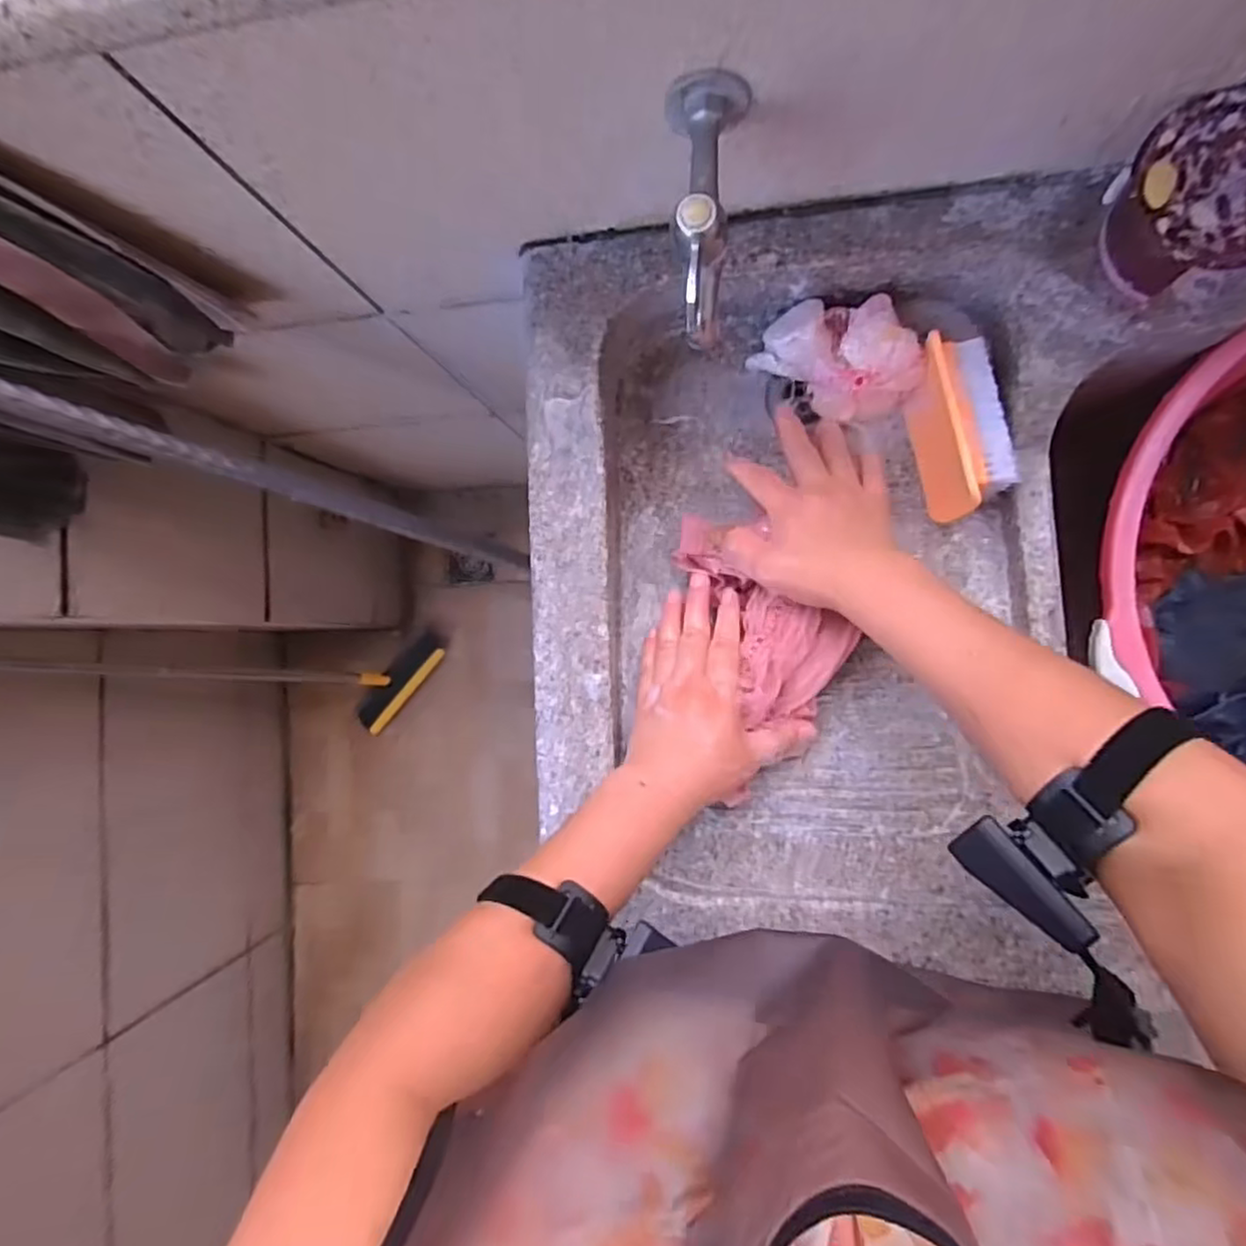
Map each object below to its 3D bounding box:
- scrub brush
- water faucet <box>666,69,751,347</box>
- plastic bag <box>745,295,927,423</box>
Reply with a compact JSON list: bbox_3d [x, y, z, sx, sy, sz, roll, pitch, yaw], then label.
[{"bbox_3d":[0.255,-0.147,0.522,0.050,0.062,0.128,-11,88,8],"label":"scrub brush"},{"bbox_3d":[0.049,-0.236,0.381,0.044,0.071,0.133,-2,89,8],"label":"water faucet"},{"bbox_3d":[0.177,-0.213,0.552,0.117,0.055,0.085,41,95,7],"label":"plastic bag"}]

